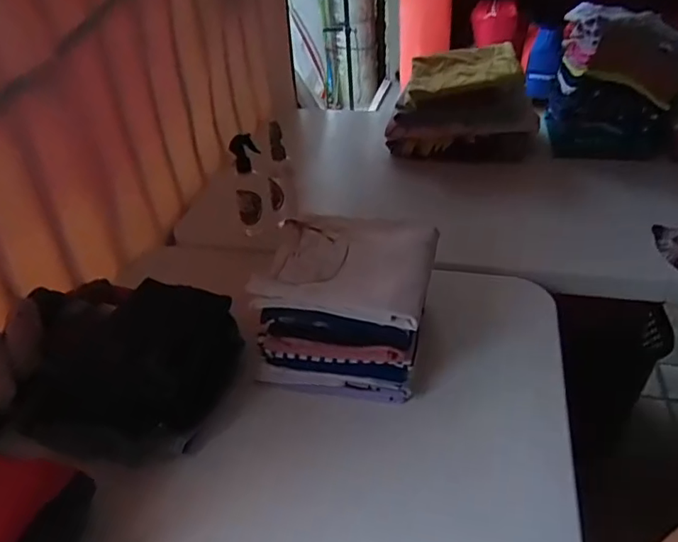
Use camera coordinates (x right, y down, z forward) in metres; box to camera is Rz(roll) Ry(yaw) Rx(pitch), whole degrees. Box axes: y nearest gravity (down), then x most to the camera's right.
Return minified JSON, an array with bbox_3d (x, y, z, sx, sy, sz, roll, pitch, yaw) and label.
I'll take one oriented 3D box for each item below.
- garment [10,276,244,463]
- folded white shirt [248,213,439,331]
[{"bbox_3d":[-0.265,0.115,0.709,0.234,0.099,0.235,4,37,11],"label":"garment"},{"bbox_3d":[0.016,-0.020,0.747,0.214,0.027,0.217,6,37,13],"label":"folded white shirt"}]

